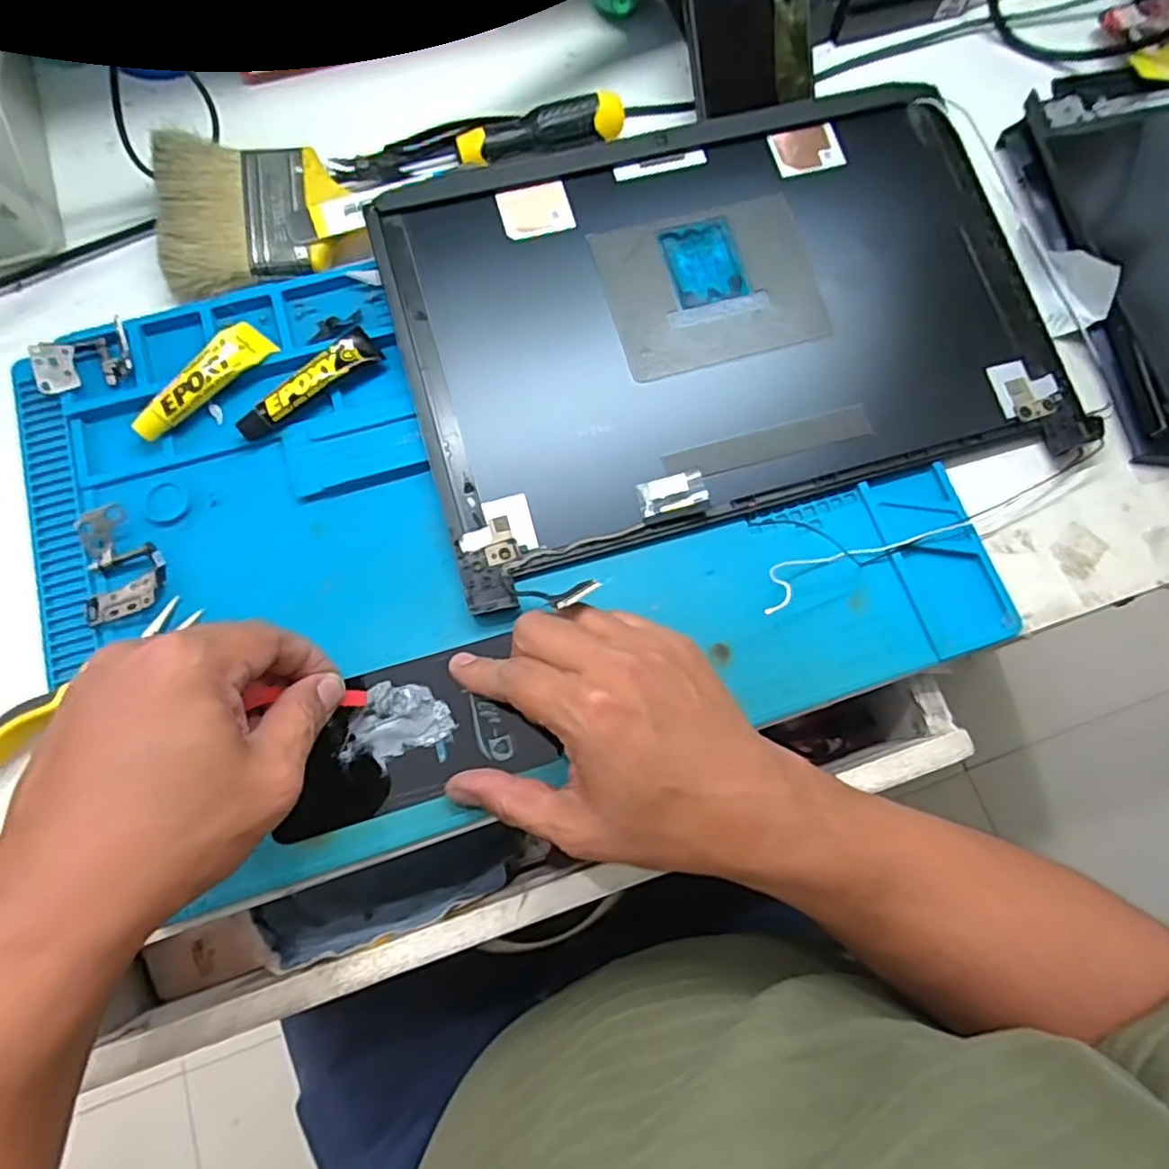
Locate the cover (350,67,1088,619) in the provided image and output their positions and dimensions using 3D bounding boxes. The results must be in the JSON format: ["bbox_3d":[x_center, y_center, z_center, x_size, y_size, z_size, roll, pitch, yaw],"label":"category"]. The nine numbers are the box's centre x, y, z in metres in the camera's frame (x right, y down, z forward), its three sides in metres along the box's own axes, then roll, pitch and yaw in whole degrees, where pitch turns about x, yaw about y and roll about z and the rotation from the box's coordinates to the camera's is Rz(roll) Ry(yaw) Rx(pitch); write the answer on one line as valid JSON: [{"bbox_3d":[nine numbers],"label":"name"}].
[{"bbox_3d":[0.079,-0.161,0.393,0.362,0.019,0.246,-17,76,-6],"label":"cover"}]

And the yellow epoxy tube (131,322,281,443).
[{"bbox_3d":[-0.211,-0.113,0.371,0.025,0.013,0.084,42,78,9],"label":"yellow epoxy tube"}]

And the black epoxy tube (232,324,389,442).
[{"bbox_3d":[-0.153,-0.112,0.373,0.087,0.013,0.020,-42,80,-12],"label":"black epoxy tube"}]

